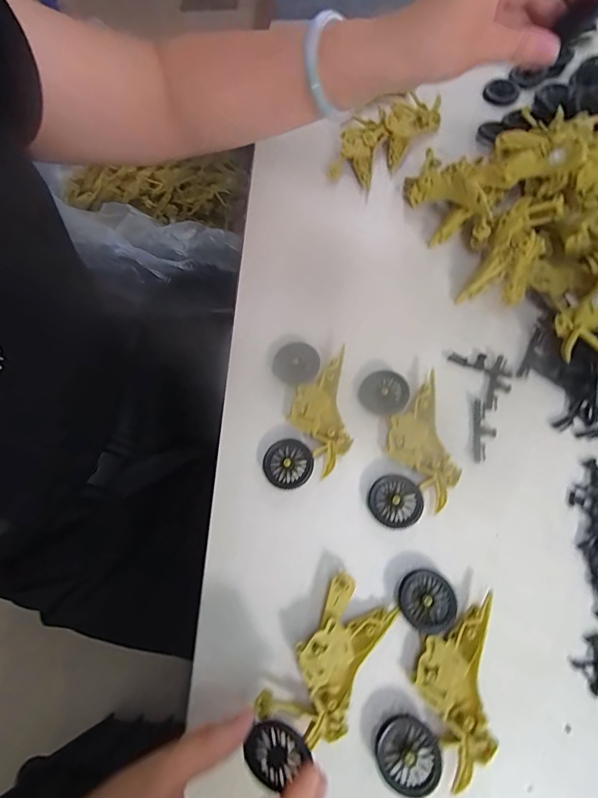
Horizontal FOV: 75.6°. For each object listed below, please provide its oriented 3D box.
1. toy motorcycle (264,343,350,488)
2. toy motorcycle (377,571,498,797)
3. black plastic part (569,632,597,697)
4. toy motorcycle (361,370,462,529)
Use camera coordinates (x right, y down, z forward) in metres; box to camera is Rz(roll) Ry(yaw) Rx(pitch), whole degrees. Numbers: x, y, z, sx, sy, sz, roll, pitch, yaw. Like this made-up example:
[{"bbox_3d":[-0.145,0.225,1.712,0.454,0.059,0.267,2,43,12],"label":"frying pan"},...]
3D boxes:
[{"bbox_3d":[0.008,0.009,0.305,0.060,0.014,0.117,3,70,3],"label":"toy motorcycle"},{"bbox_3d":[0.088,0.176,0.242,0.059,0.014,0.114,13,71,7],"label":"toy motorcycle"},{"bbox_3d":[0.189,0.167,0.245,0.029,0.004,0.023,-38,73,-11],"label":"black plastic part"},{"bbox_3d":[0.082,0.034,0.291,0.059,0.015,0.115,-1,70,2],"label":"toy motorcycle"}]

